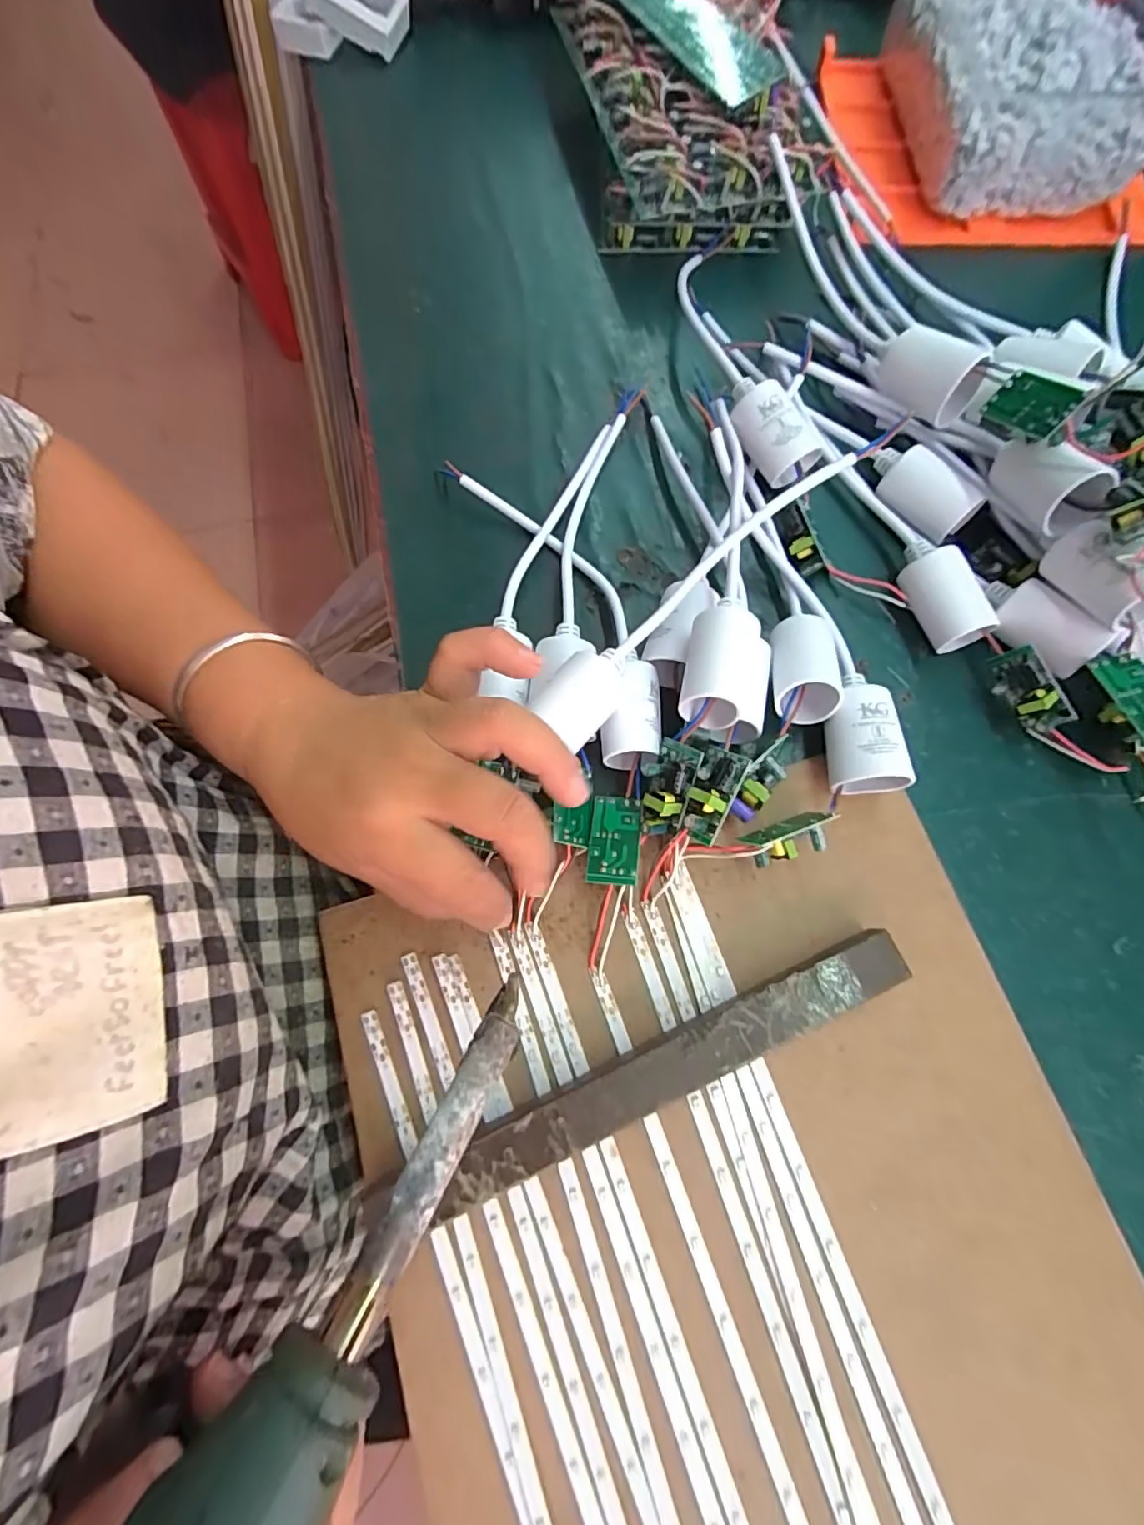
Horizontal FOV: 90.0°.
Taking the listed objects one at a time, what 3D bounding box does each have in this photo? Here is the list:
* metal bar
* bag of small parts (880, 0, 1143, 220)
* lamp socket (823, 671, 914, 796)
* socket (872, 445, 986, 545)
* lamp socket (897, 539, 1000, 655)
[{"bbox_3d":[0.029,0.119,0.219,0.210,0.018,0.023,-24,75,-6],"label":"metal bar"},{"bbox_3d":[0.276,-0.412,0.348,0.138,0.056,0.161,-4,74,0],"label":"bag of small parts"},{"bbox_3d":[0.125,-0.011,0.251,0.029,0.029,0.048,-1,74,1],"label":"lamp socket"},{"bbox_3d":[0.175,-0.135,0.284,0.026,0.027,0.055,-32,76,-8],"label":"socket"},{"bbox_3d":[0.172,-0.078,0.270,0.027,0.027,0.050,-24,75,-6],"label":"lamp socket"}]

